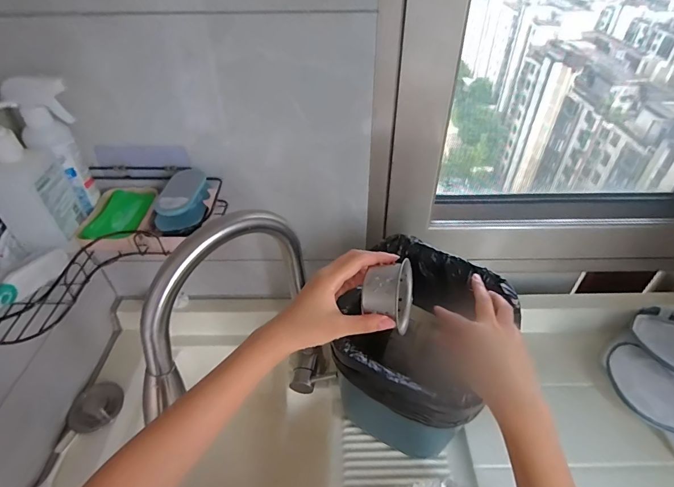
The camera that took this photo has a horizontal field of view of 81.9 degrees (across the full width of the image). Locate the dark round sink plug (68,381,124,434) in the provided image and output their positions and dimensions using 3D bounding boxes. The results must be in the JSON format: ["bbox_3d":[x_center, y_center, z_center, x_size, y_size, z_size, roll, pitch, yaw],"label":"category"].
[{"bbox_3d":[-0.402,0.273,0.650,0.070,0.033,0.082,-1,42,0],"label":"dark round sink plug"}]

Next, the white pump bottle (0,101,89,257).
[{"bbox_3d":[-0.375,-0.076,0.468,0.047,0.171,0.090,32,51,31],"label":"white pump bottle"}]

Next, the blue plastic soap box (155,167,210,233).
[{"bbox_3d":[-0.215,-0.063,0.552,0.052,0.040,0.112,6,43,9],"label":"blue plastic soap box"}]

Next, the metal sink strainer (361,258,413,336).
[{"bbox_3d":[0.054,0.049,0.395,0.046,0.072,0.071,12,44,14],"label":"metal sink strainer"}]

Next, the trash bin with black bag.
[{"bbox_3d":[0.108,0.181,0.571,0.194,0.287,0.208,27,49,28],"label":"trash bin with black bag"}]

